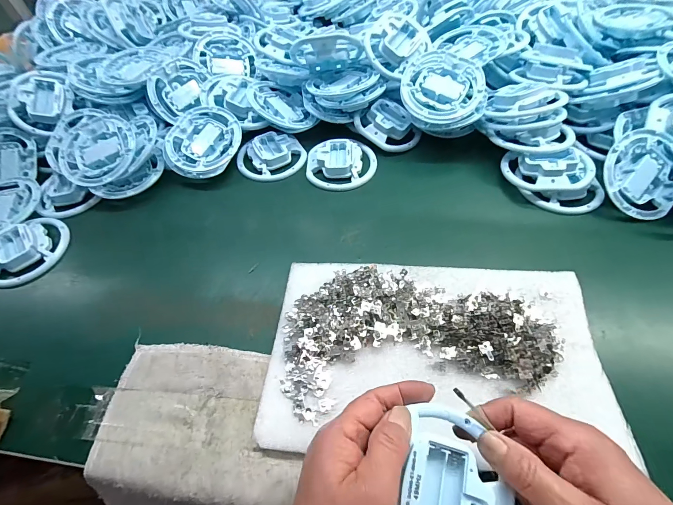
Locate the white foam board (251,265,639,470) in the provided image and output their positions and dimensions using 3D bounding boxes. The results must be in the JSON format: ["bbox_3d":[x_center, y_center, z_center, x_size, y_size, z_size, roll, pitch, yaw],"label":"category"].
[{"bbox_3d":[0.093,0.086,0.318,0.303,0.022,0.176,2,56,4],"label":"white foam board"}]

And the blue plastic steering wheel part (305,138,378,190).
[{"bbox_3d":[0.007,-0.127,0.476,0.098,0.015,0.088,-5,56,2],"label":"blue plastic steering wheel part"}]

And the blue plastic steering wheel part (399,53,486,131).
[{"bbox_3d":[0.145,-0.218,0.458,0.109,0.031,0.106,8,76,8],"label":"blue plastic steering wheel part"}]

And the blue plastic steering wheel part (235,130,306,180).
[{"bbox_3d":[-0.097,-0.146,0.495,0.099,0.016,0.085,-17,57,-6],"label":"blue plastic steering wheel part"}]

